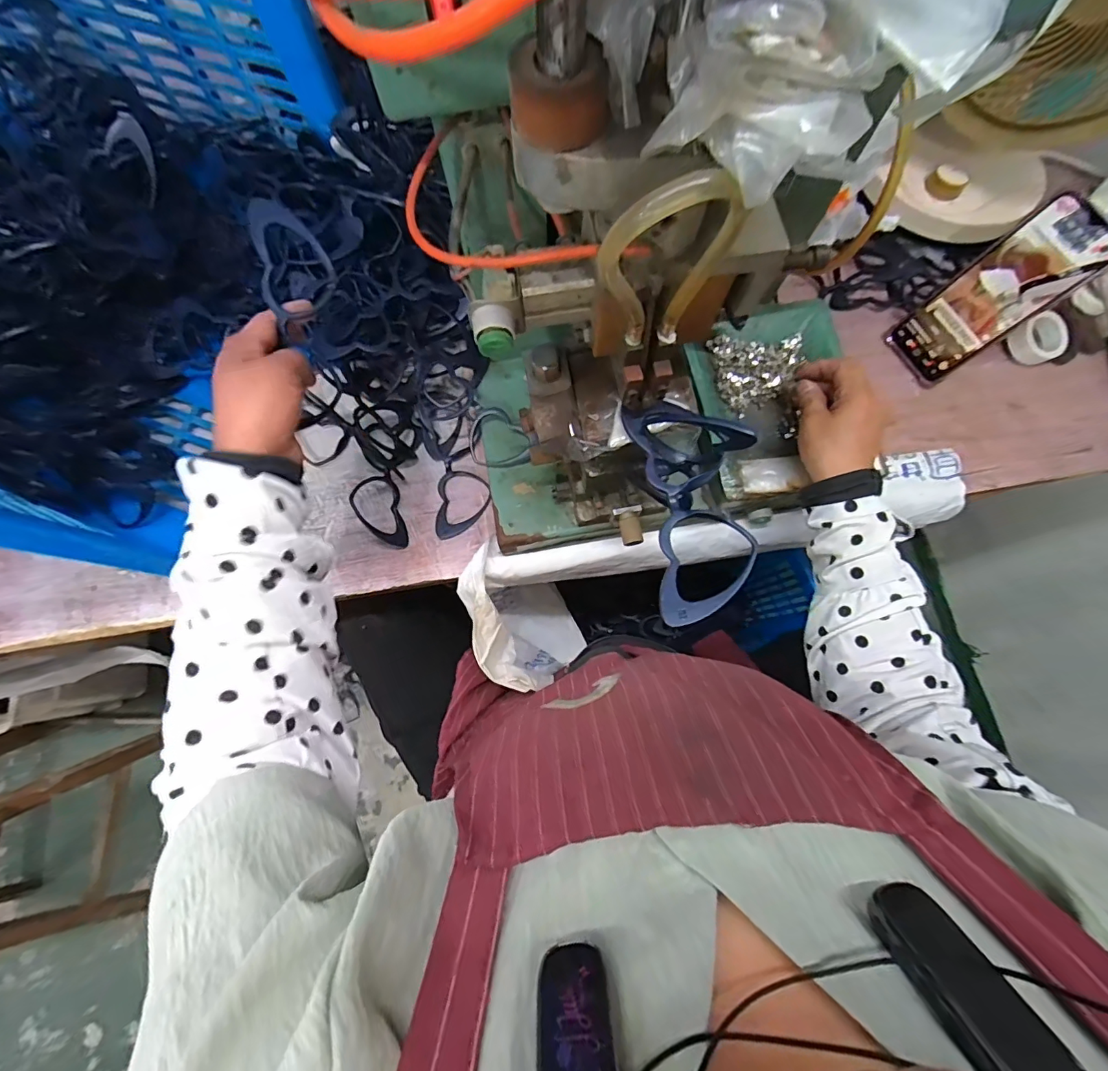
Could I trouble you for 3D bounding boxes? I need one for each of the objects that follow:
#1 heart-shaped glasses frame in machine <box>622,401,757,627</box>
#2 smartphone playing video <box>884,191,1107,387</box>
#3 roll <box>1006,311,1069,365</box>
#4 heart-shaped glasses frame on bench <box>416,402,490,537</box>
[{"bbox_3d":[0.092,-0.020,0.297,0.072,0.026,0.142,-7,77,-2],"label":"heart-shaped glasses frame in machine"},{"bbox_3d":[0.421,-0.230,0.463,0.015,0.165,0.076,-24,76,-33],"label":"smartphone playing video"},{"bbox_3d":[0.533,-0.215,0.522,0.052,0.020,0.048,0,77,0],"label":"roll"},{"bbox_3d":[-0.104,-0.072,0.502,0.059,0.015,0.142,-12,77,-3],"label":"heart-shaped glasses frame on bench"}]

